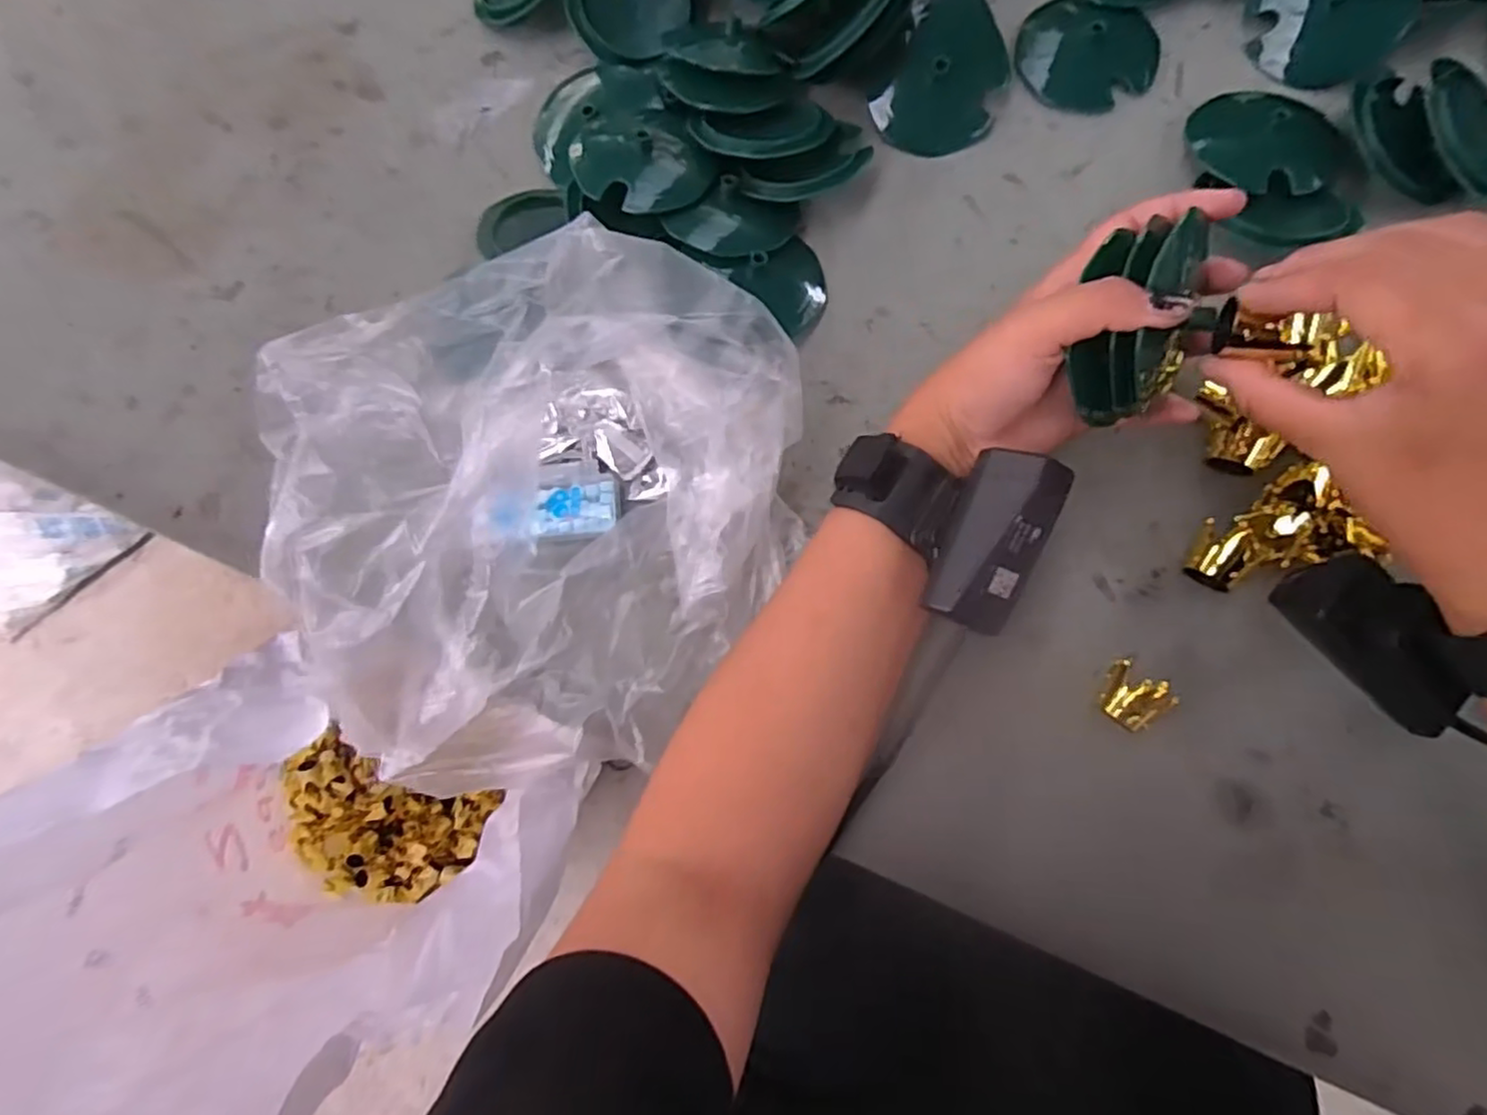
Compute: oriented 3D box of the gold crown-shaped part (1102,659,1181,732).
[{"bbox_3d":[0.173,0.063,0.307,0.030,0.020,0.026,30,83,9],"label":"gold crown-shaped part"}]

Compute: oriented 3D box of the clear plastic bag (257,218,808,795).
[{"bbox_3d":[-0.079,-0.013,0.298,0.216,0.119,0.222,-9,79,3],"label":"clear plastic bag"}]

